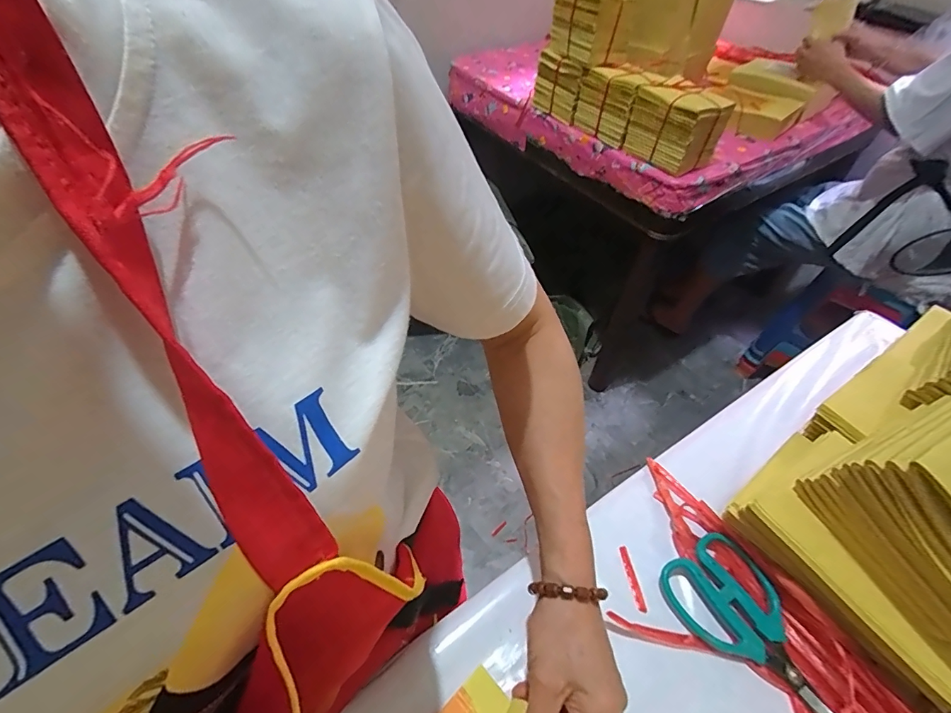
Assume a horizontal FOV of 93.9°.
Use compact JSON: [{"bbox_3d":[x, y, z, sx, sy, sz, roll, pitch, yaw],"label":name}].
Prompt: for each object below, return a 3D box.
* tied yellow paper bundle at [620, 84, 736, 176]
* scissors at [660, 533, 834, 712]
[{"bbox_3d":[0.440,-0.506,0.982,0.114,0.129,0.176,-27,54,-23],"label":"tied yellow paper bundle"},{"bbox_3d":[0.217,0.217,0.339,0.078,0.013,0.147,-24,53,-20],"label":"scissors"}]

